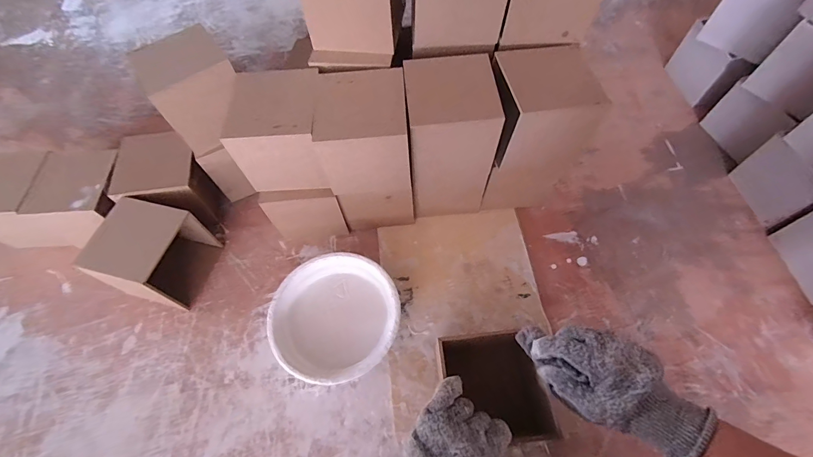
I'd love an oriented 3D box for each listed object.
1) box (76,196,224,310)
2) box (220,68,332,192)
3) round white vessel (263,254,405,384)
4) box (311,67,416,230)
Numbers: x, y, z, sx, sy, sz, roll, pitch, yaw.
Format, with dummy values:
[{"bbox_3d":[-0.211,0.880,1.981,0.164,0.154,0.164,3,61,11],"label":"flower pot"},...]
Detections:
[{"bbox_3d":[-0.355,0.036,0.522,0.102,0.121,0.112,16,63,10],"label":"box"},{"bbox_3d":[-0.162,-0.126,0.483,0.108,0.098,0.123,-4,61,-1],"label":"box"},{"bbox_3d":[-0.096,0.124,0.506,0.168,0.057,0.164,-1,61,1],"label":"round white vessel"},{"bbox_3d":[-0.051,-0.097,0.525,0.107,0.225,0.109,-4,61,0],"label":"box"}]

